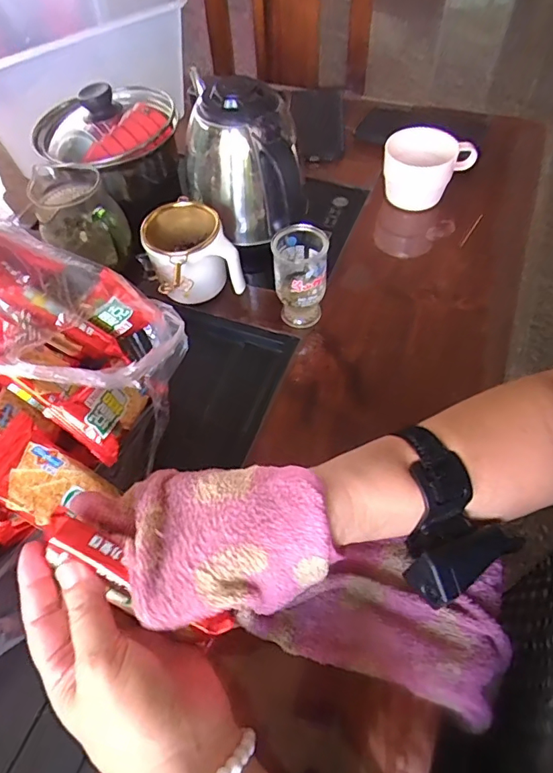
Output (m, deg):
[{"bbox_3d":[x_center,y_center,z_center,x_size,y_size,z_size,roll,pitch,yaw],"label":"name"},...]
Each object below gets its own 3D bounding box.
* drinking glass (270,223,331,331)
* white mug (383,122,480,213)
[{"bbox_3d":[0.023,-0.099,0.455,0.047,0.088,0.047,3,57,4],"label":"drinking glass"},{"bbox_3d":[0.180,-0.260,0.578,0.096,0.076,0.095,17,59,13],"label":"white mug"}]

